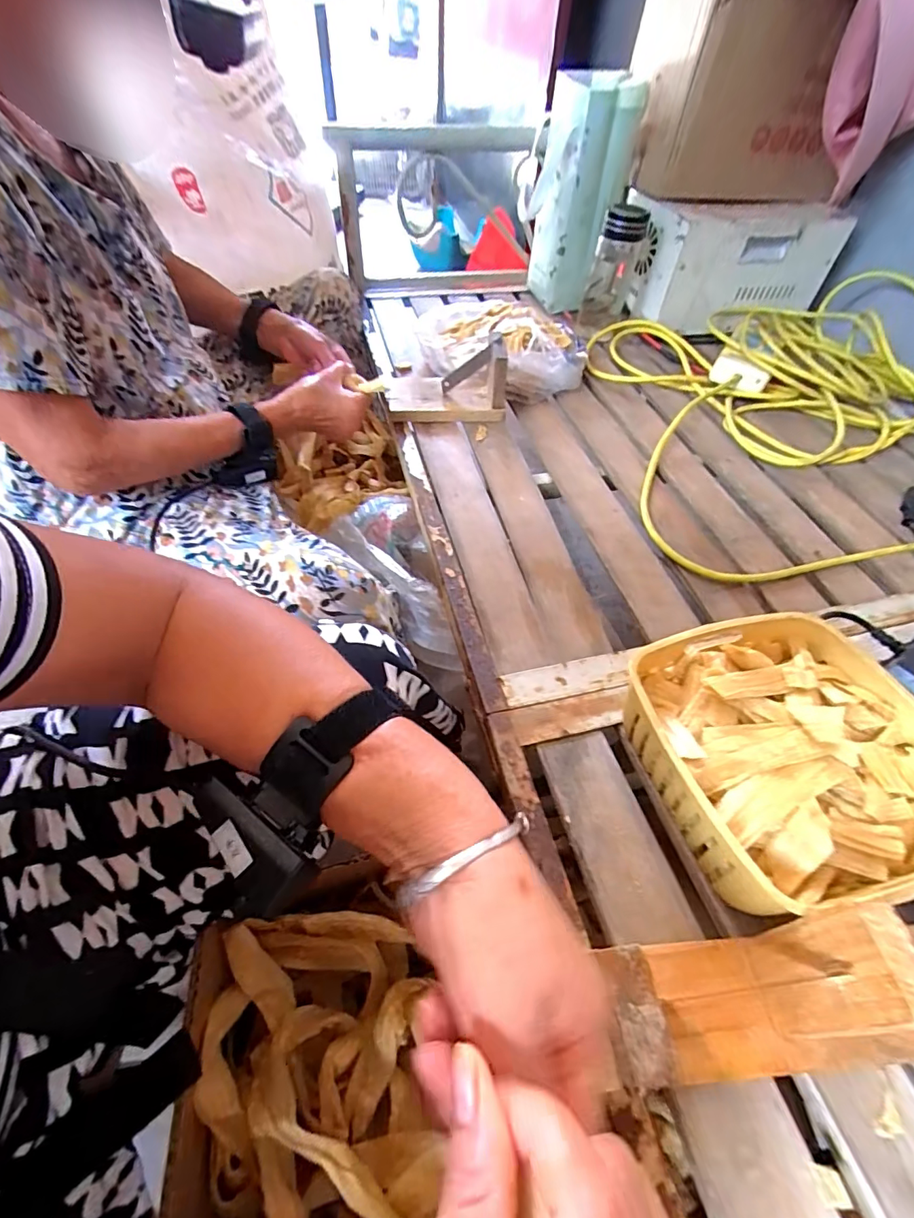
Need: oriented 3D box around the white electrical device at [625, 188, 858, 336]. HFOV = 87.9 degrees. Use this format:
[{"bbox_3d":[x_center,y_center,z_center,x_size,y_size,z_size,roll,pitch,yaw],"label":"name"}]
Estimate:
[{"bbox_3d":[0.459,-0.588,0.815,0.330,0.167,0.144,-15,56,-13],"label":"white electrical device"}]

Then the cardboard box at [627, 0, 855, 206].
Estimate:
[{"bbox_3d":[0.451,-0.792,0.737,0.326,0.215,0.183,-6,52,-8],"label":"cardboard box"}]

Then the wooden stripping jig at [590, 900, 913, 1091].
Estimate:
[{"bbox_3d":[0.211,0.191,0.236,0.253,0.119,0.060,-2,54,-4],"label":"wooden stripping jig"}]

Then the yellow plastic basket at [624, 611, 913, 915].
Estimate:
[{"bbox_3d":[0.229,0.103,0.341,0.184,0.083,0.182,1,54,-2],"label":"yellow plastic basket"}]

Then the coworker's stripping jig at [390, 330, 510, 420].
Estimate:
[{"bbox_3d":[-0.016,-0.316,0.649,0.161,0.088,0.091,-1,54,-3],"label":"coworker's stripping jig"}]

